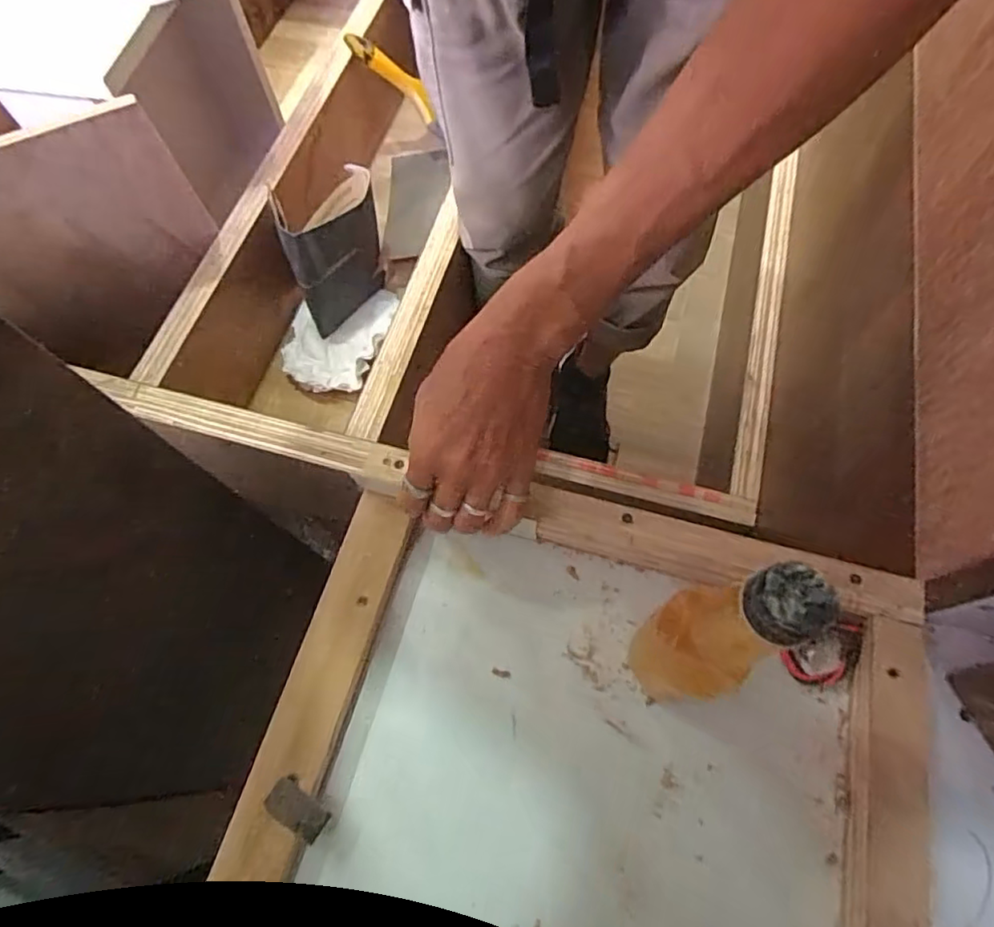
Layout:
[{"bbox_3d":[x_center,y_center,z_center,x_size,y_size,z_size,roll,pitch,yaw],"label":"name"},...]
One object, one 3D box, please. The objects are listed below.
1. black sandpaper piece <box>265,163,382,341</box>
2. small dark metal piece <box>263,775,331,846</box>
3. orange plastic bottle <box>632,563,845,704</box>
[{"bbox_3d":[-0.199,-0.269,0.771,0.131,0.162,0.125,-25,68,-10],"label":"black sandpaper piece"},{"bbox_3d":[-0.117,0.202,0.355,0.037,0.006,0.021,32,70,14],"label":"small dark metal piece"},{"bbox_3d":[0.105,0.094,0.318,0.041,0.203,0.051,18,68,8],"label":"orange plastic bottle"}]

